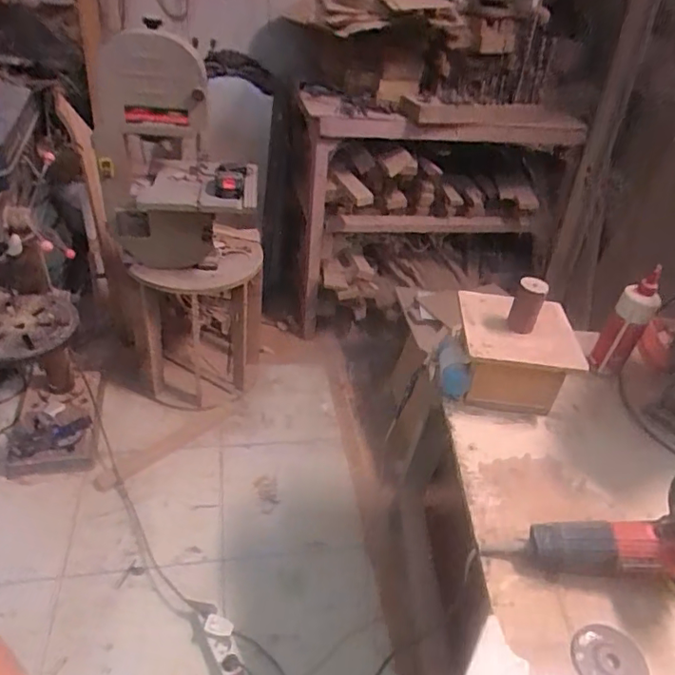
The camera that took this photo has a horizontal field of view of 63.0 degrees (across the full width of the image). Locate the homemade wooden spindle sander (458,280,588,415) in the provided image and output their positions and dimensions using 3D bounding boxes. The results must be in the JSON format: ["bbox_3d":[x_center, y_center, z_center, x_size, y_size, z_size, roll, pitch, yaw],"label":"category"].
[{"bbox_3d":[0.320,0.003,0.998,0.201,0.197,0.191,8,38,4],"label":"homemade wooden spindle sander"}]

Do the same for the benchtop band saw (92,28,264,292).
[{"bbox_3d":[-0.441,-0.465,1.548,0.422,0.624,0.412,4,38,-2],"label":"benchtop band saw"}]

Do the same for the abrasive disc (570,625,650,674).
[{"bbox_3d":[0.329,0.388,0.660,0.089,0.004,0.084,3,38,-3],"label":"abrasive disc"}]

